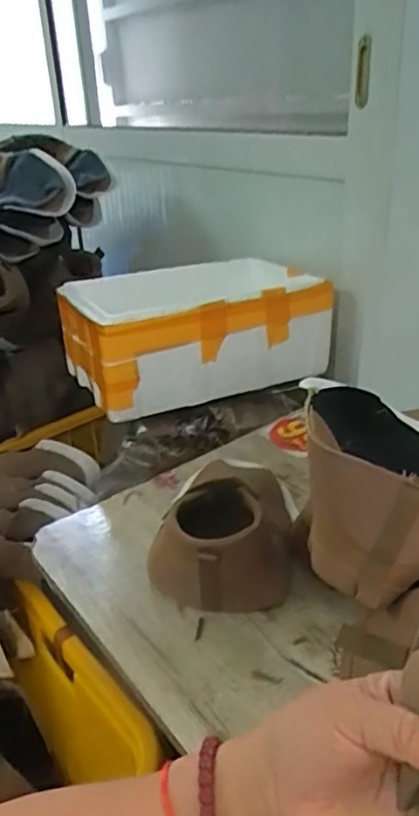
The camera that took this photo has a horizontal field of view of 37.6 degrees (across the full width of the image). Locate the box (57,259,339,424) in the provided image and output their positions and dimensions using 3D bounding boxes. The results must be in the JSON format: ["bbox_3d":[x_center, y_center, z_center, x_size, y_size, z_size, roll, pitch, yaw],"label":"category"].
[{"bbox_3d":[-0.028,-0.145,1.090,0.414,0.157,0.297,-17,28,-22],"label":"box"}]

